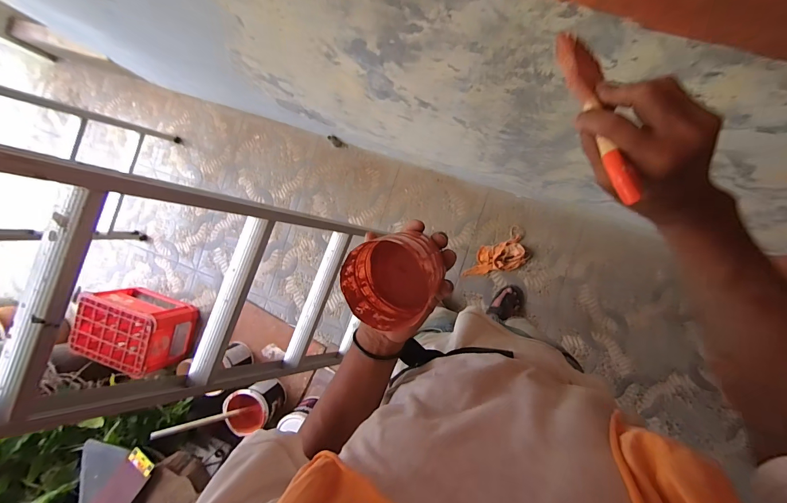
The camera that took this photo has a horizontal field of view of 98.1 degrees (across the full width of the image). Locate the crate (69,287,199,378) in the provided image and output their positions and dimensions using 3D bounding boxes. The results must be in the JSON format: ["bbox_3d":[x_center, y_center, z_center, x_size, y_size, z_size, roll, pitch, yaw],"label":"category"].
[{"bbox_3d":[-1.164,0.359,1.575,0.423,0.278,0.290,14,92,9],"label":"crate"}]

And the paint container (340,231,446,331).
[{"bbox_3d":[0.000,0.026,0.349,0.087,0.081,0.091,0,90,10],"label":"paint container"}]

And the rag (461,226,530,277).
[{"bbox_3d":[0.431,0.029,1.418,0.288,0.029,0.144,-33,85,8],"label":"rag"}]

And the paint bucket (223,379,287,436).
[{"bbox_3d":[-0.600,0.663,1.486,0.184,0.175,0.169,0,90,10],"label":"paint bucket"}]

